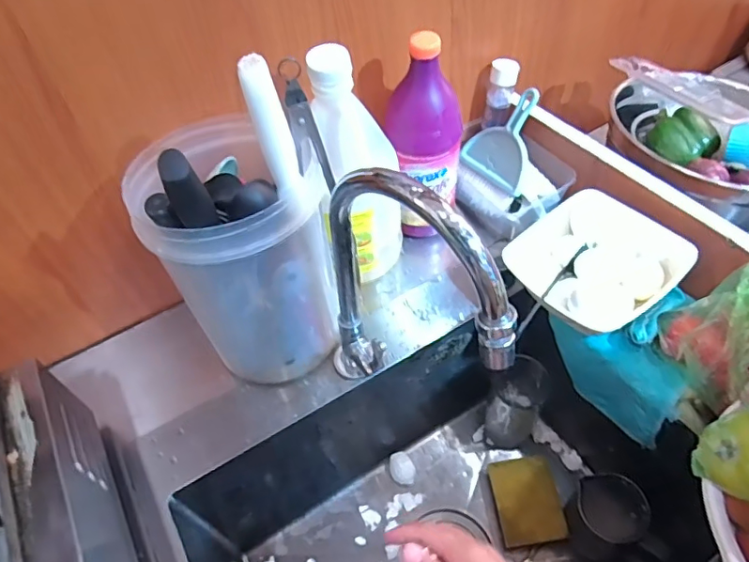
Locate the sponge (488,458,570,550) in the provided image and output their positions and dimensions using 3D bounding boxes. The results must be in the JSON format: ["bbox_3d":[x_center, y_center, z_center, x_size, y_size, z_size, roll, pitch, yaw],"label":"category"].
[{"bbox_3d":[0.189,0.270,0.659,0.075,0.019,0.100,-7,49,1],"label":"sponge"}]

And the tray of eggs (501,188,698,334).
[{"bbox_3d":[0.229,-0.024,0.576,0.145,0.057,0.156,-29,53,-17],"label":"tray of eggs"}]

